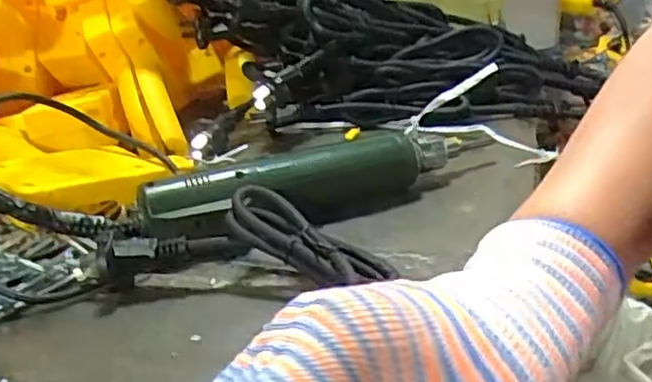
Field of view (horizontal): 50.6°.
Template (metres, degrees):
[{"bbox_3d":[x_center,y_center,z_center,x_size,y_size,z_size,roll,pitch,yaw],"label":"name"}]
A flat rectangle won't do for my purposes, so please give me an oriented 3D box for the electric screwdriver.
[{"bbox_3d":[0.000,-0.009,0.455,0.237,0.037,0.033,-15,27,-19],"label":"electric screwdriver"}]

